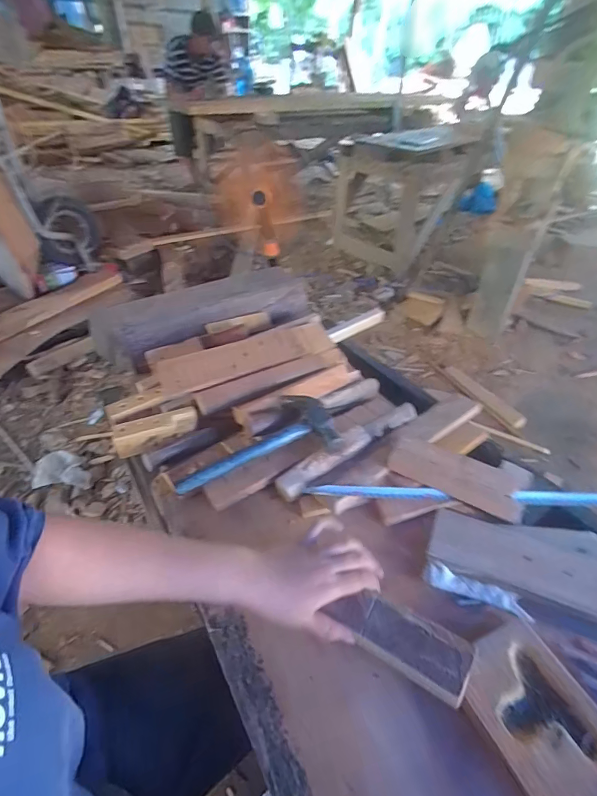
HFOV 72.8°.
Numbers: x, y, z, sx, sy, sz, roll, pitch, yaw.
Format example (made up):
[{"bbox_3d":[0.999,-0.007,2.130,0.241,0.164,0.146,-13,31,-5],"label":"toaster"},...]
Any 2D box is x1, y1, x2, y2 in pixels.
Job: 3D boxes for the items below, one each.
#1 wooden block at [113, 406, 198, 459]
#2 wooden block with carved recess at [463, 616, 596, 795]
[{"bbox_3d":[-0.218,0.051,0.627,0.123,0.032,0.038,-18,43,-20],"label":"wooden block"},{"bbox_3d":[0.220,0.286,0.364,0.108,0.018,0.139,-17,43,-19],"label":"wooden block with carved recess"}]

